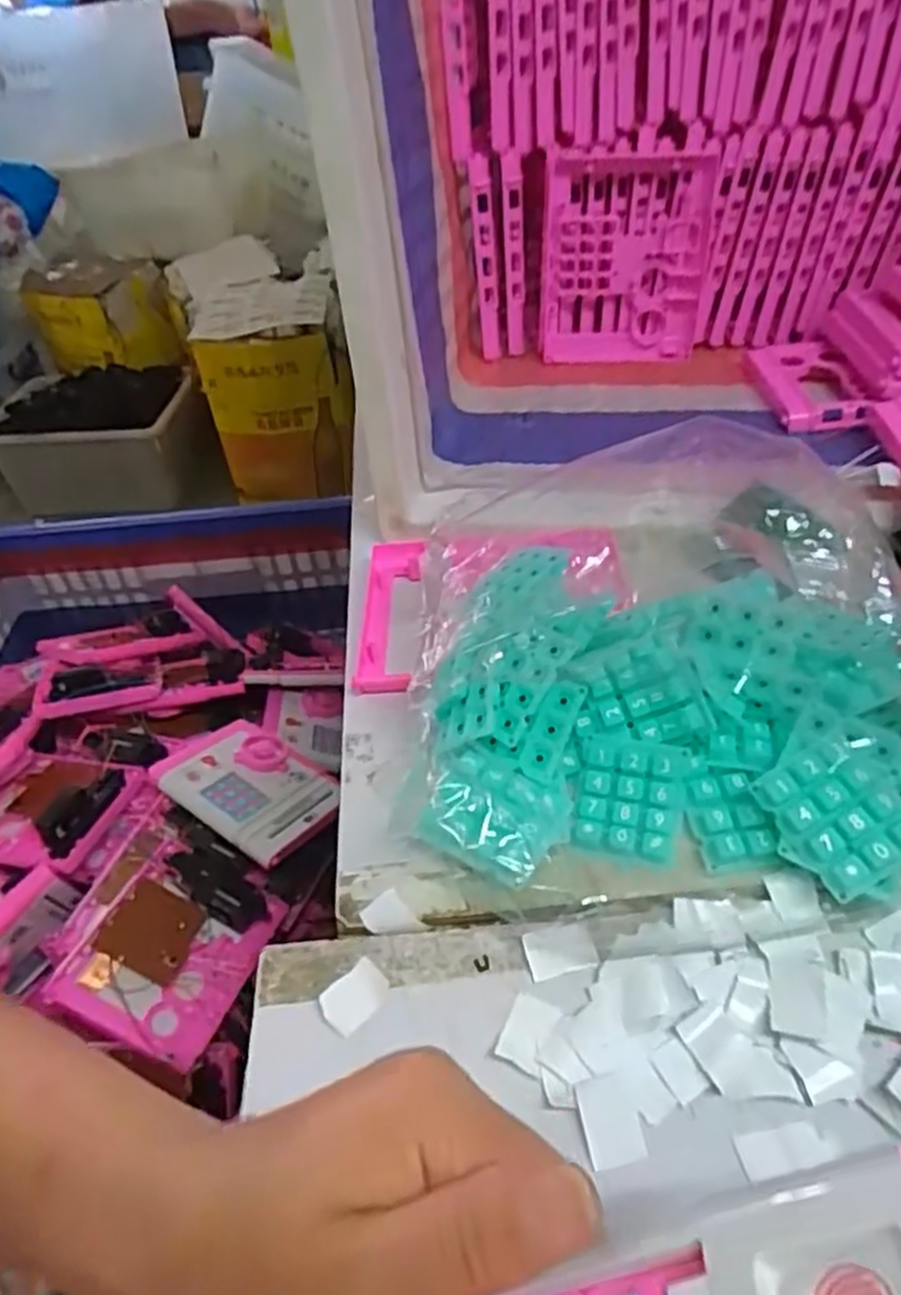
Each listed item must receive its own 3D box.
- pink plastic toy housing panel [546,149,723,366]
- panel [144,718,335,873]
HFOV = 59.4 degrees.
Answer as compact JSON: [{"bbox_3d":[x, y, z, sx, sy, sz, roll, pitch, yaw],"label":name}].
[{"bbox_3d":[0.147,-0.326,0.672,0.135,0.159,0.029,0,44,7],"label":"pink plastic toy housing panel"},{"bbox_3d":[-0.199,0.135,0.787,0.171,0.023,0.121,31,41,21],"label":"panel"}]

